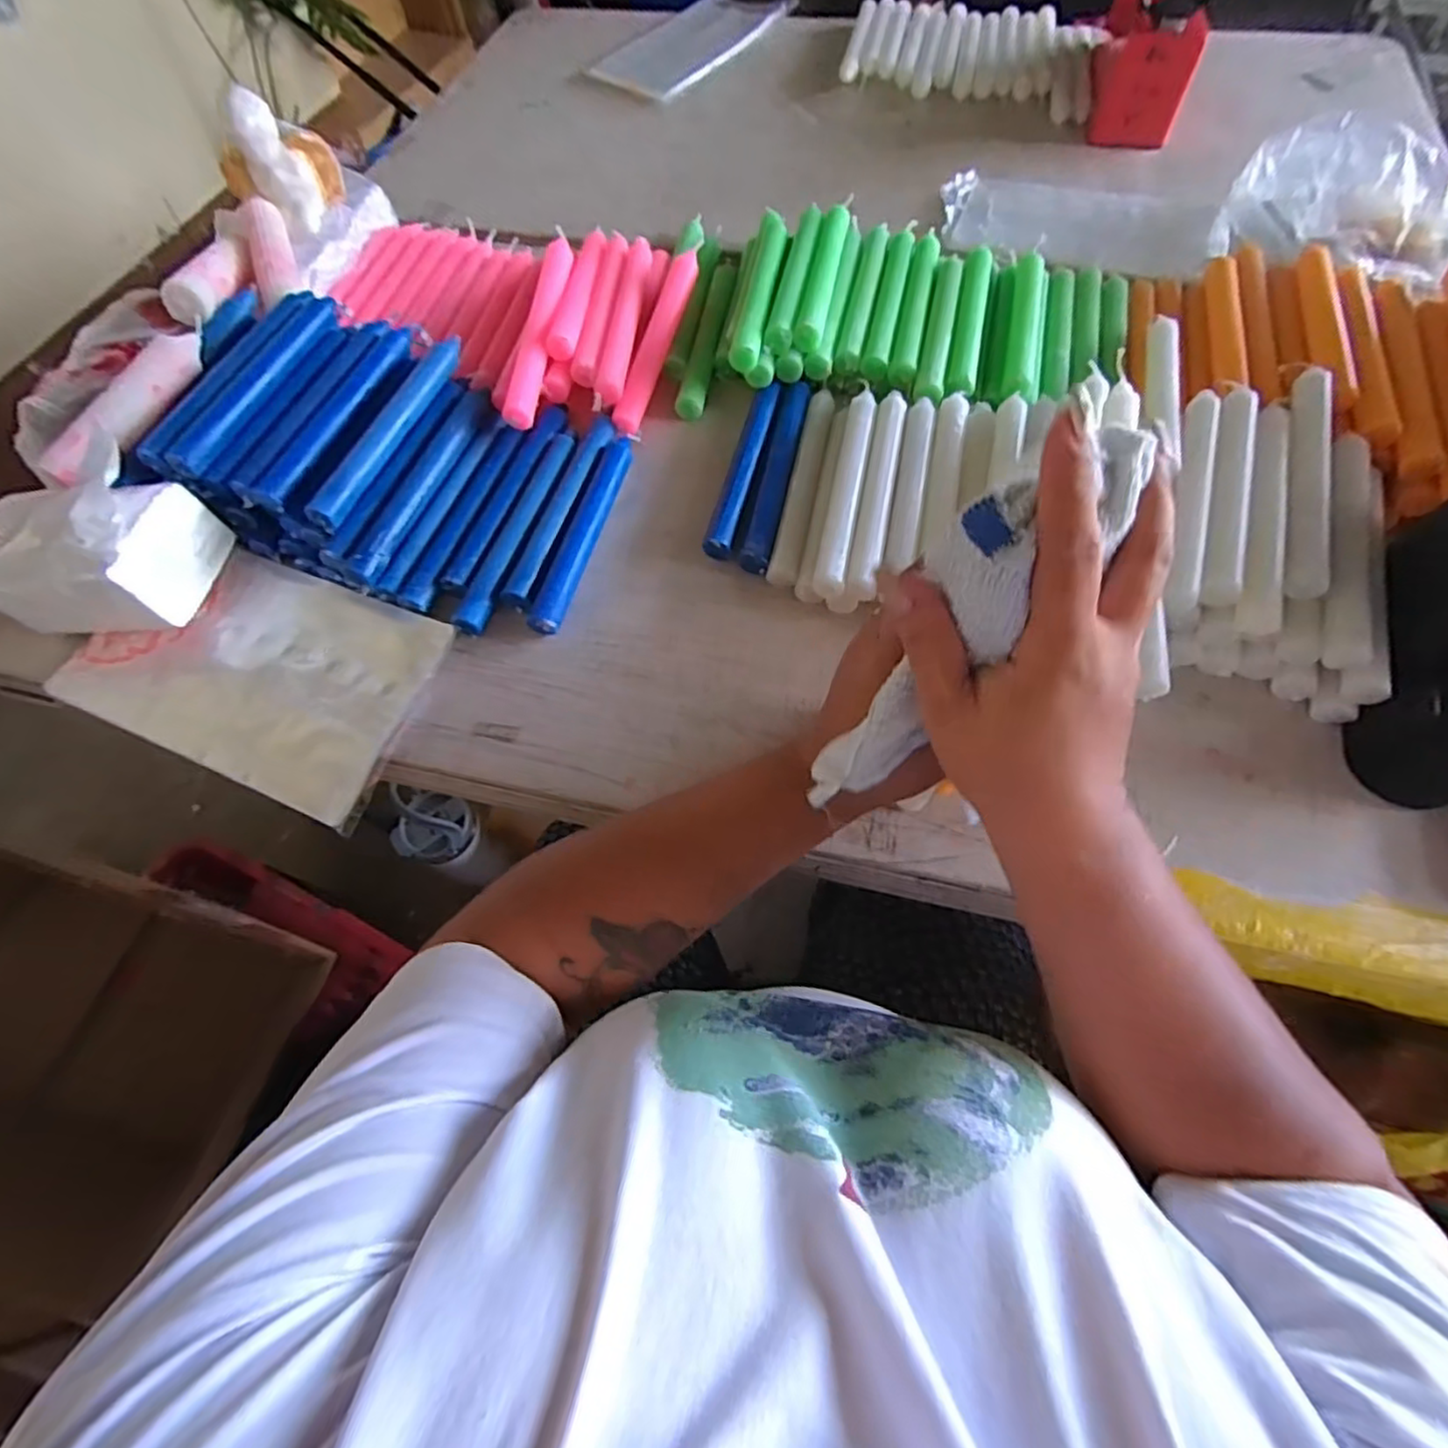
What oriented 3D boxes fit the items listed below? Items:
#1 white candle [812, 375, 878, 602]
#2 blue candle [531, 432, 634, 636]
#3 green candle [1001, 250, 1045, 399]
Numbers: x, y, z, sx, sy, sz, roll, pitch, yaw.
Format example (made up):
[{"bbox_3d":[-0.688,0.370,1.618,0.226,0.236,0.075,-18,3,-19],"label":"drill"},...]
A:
[{"bbox_3d":[0.092,-0.176,0.497,0.022,0.021,0.193,10,64,8],"label":"white candle"},{"bbox_3d":[-0.105,-0.153,0.507,0.022,0.016,0.197,11,64,8],"label":"blue candle"},{"bbox_3d":[0.257,-0.342,0.571,0.023,0.025,0.194,13,65,9],"label":"green candle"}]

